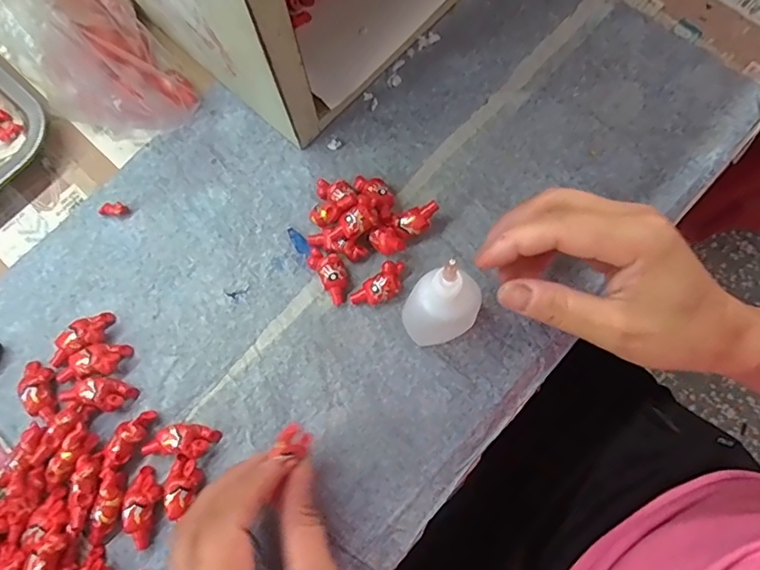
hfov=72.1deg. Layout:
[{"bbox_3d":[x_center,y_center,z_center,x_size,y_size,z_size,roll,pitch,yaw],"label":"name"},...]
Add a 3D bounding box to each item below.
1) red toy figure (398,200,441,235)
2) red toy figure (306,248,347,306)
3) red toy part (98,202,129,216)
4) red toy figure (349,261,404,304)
[{"bbox_3d":[0.025,-0.041,0.334,0.026,0.019,0.016,-28,77,-5],"label":"red toy figure"},{"bbox_3d":[-0.031,-0.008,0.330,0.018,0.013,0.037,-34,78,-7],"label":"red toy figure"},{"bbox_3d":[-0.178,-0.051,0.349,0.019,0.005,0.008,-2,76,0],"label":"red toy part"},{"bbox_3d":[0.001,0.001,0.326,0.038,0.014,0.018,-42,79,-8],"label":"red toy figure"}]

